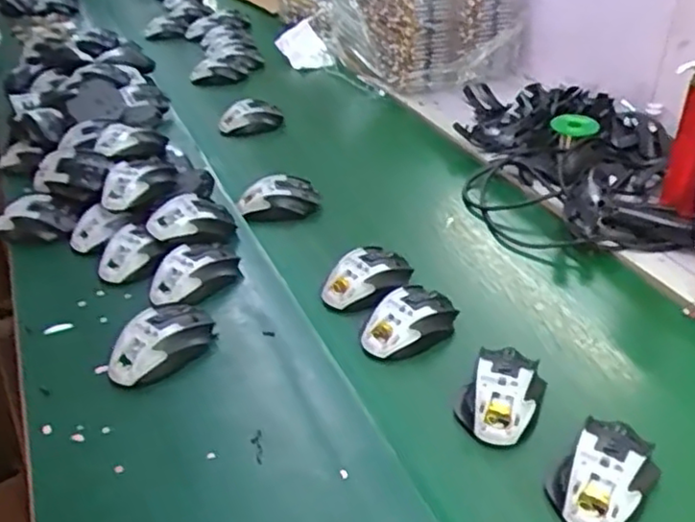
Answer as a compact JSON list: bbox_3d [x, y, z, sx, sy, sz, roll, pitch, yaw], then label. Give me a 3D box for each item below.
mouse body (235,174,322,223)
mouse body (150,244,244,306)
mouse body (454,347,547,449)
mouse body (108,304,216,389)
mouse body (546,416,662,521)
[{"bbox_3d":[-0.099,-0.090,0.950,0.119,0.046,0.057,-2,34,-2],"label":"mouse body"},{"bbox_3d":[-0.179,0.015,0.789,0.074,0.041,0.116,19,39,27],"label":"mouse body"},{"bbox_3d":[0.150,0.127,0.639,0.076,0.038,0.101,18,38,25],"label":"mouse body"},{"bbox_3d":[-0.194,0.084,0.690,0.113,0.040,0.068,-26,42,-32],"label":"mouse body"},{"bbox_3d":[0.218,0.182,0.565,0.074,0.043,0.109,27,43,35],"label":"mouse body"}]

